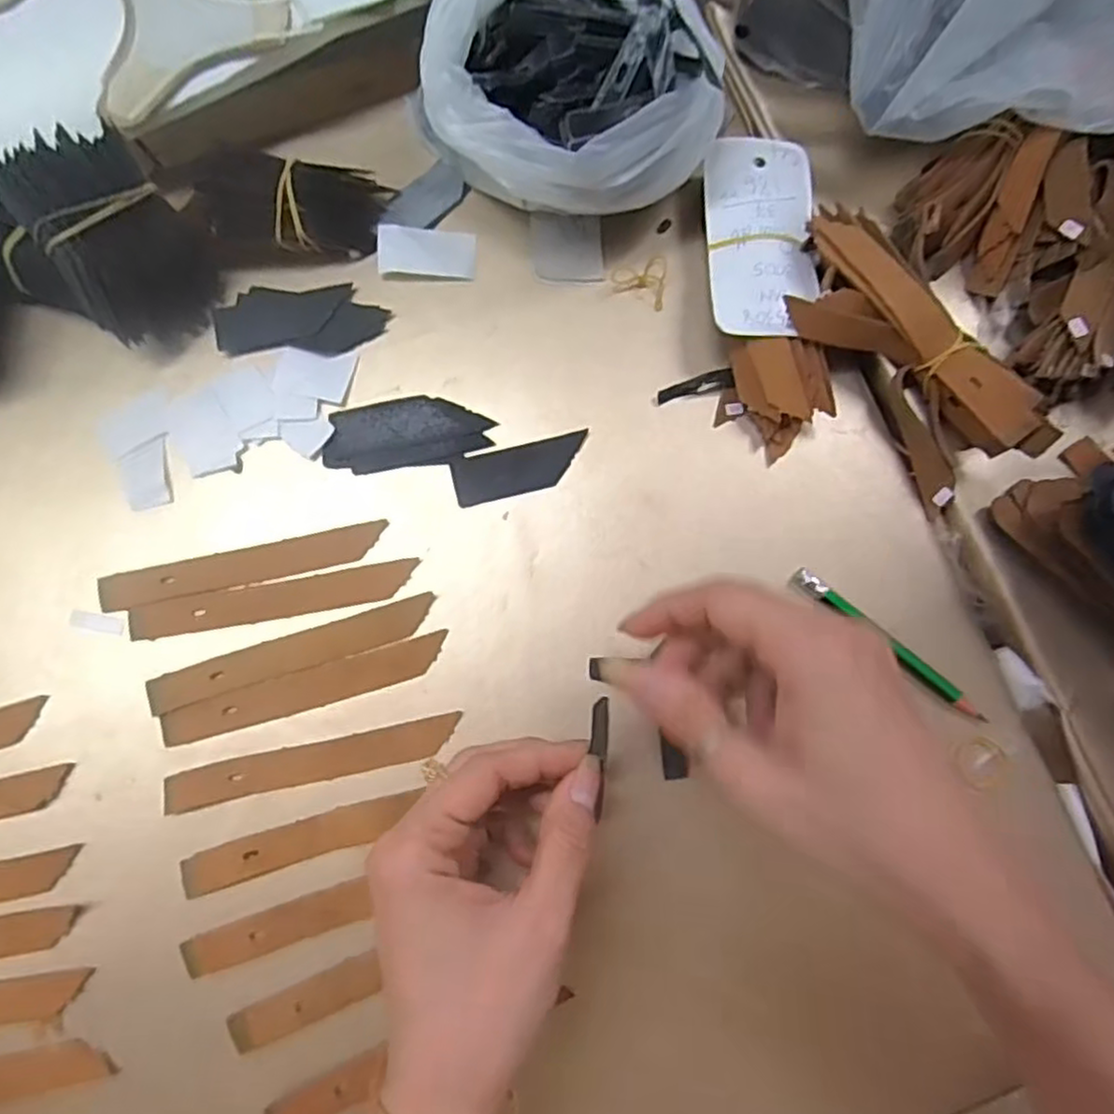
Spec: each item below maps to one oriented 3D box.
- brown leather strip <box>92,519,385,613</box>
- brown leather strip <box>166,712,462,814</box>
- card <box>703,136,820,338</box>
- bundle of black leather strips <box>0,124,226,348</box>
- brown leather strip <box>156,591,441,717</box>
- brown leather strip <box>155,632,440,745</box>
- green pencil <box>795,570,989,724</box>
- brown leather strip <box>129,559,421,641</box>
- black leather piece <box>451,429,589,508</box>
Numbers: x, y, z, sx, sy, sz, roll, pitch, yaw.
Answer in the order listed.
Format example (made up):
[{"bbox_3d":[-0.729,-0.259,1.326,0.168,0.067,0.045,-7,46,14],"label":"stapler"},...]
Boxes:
[{"bbox_3d":[-0.141,0.004,0.321,0.125,0.004,0.017,-12,82,-4],"label":"brown leather strip"},{"bbox_3d":[-0.105,0.089,0.308,0.125,0.004,0.017,-11,82,-3],"label":"brown leather strip"},{"bbox_3d":[0.096,-0.151,0.332,0.052,0.006,0.102,-1,78,-4],"label":"card"},{"bbox_3d":[-0.195,-0.134,0.310,0.069,0.062,0.065,-37,84,-7],"label":"bundle of black leather strips"},{"bbox_3d":[-0.116,0.043,0.315,0.127,0.004,0.017,-17,82,-4],"label":"brown leather strip"},{"bbox_3d":[-0.111,0.058,0.315,0.124,0.004,0.017,-16,82,-4],"label":"brown leather strip"},{"bbox_3d":[0.151,0.040,0.320,0.104,0.007,0.009,38,82,4],"label":"green pencil"},{"bbox_3d":[-0.127,0.019,0.319,0.125,0.004,0.017,-10,82,-3],"label":"brown leather strip"},{"bbox_3d":[-0.016,-0.041,0.332,0.063,0.004,0.023,-14,82,-4],"label":"black leather piece"}]

